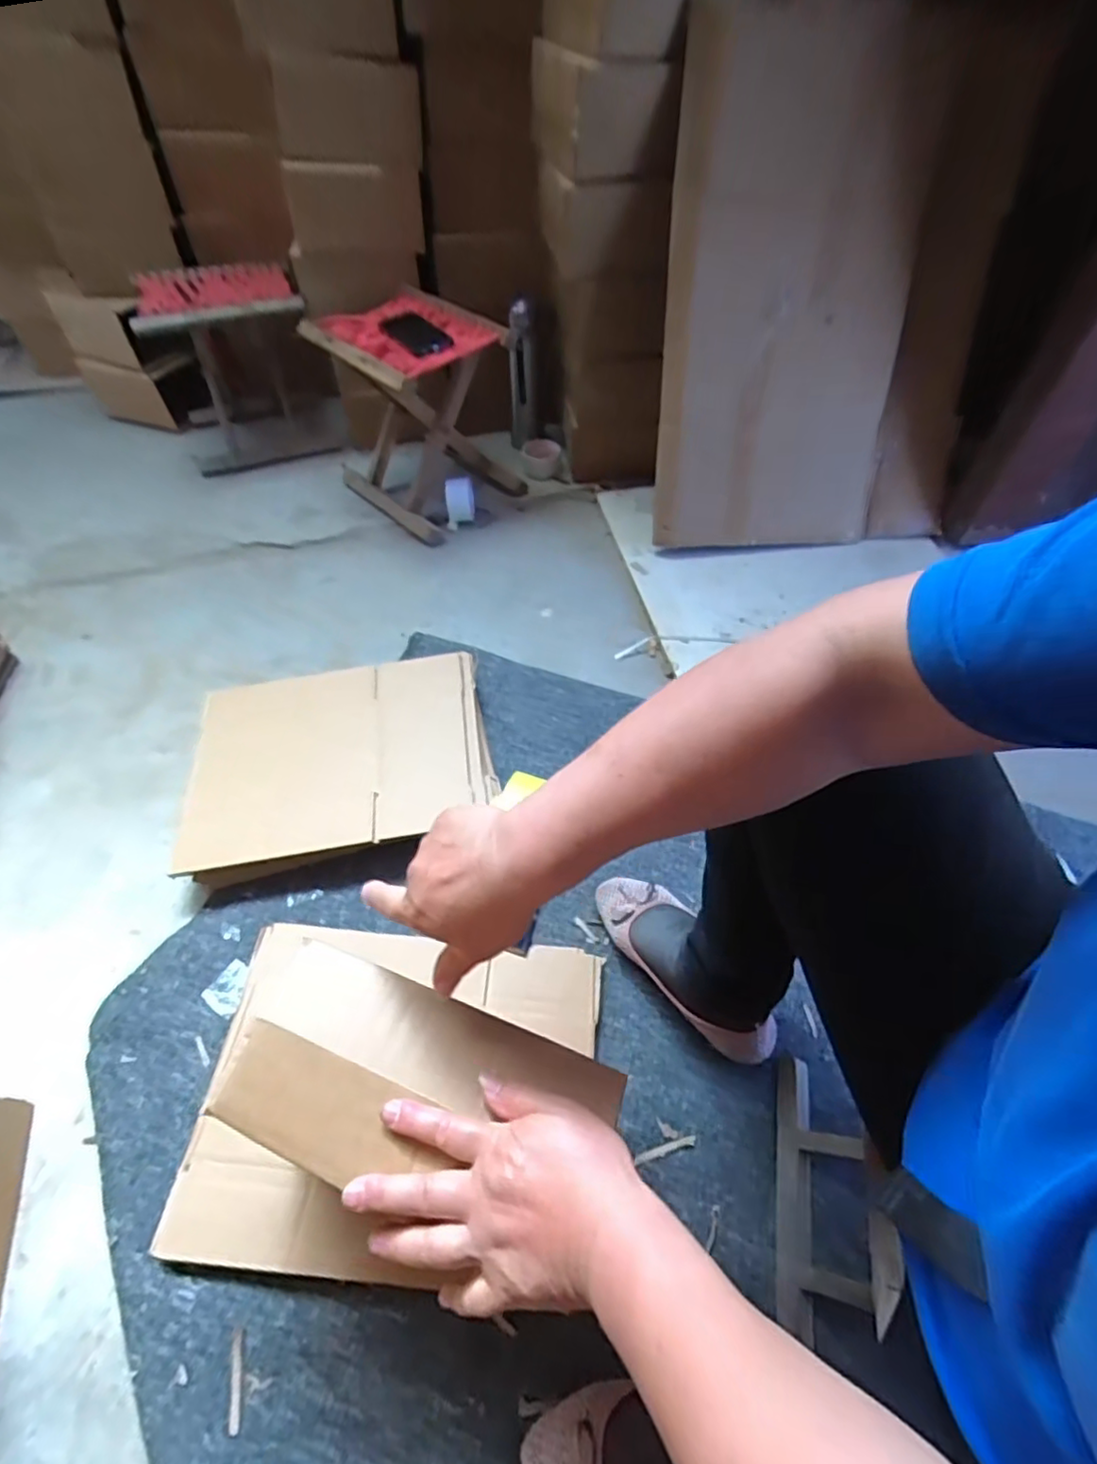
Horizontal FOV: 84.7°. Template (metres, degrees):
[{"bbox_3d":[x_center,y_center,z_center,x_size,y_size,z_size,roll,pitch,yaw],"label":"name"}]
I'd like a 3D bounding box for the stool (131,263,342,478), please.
[{"bbox_3d":[-0.671,-0.811,1.338,0.326,0.299,0.298,-20,54,-13],"label":"stool"}]

